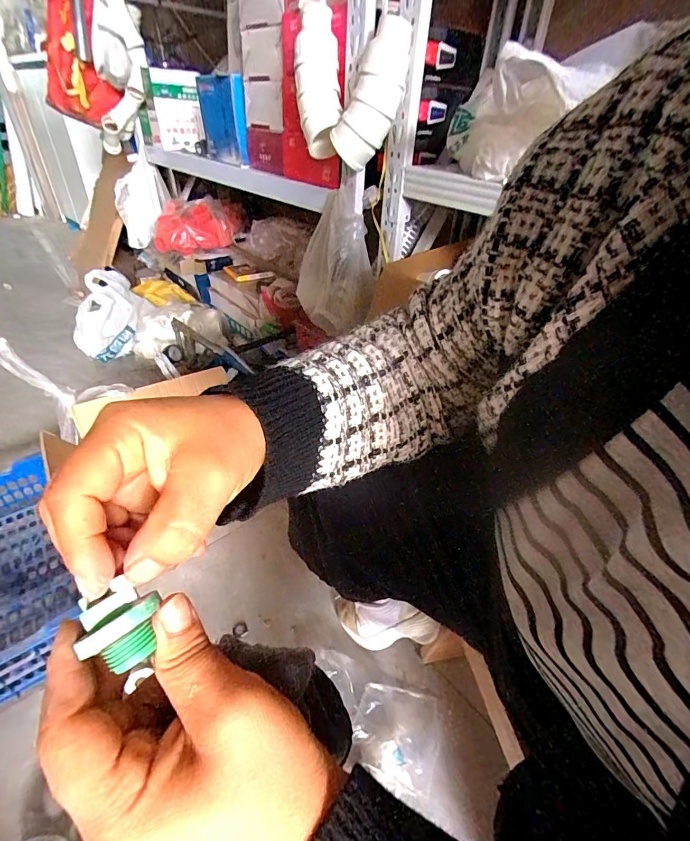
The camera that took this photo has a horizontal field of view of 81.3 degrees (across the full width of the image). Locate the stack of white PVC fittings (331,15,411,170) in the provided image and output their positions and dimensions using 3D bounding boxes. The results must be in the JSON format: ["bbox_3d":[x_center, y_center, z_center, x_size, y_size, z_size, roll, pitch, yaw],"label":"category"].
[{"bbox_3d":[0.050,-0.566,0.704,0.089,0.216,0.073,13,34,-26],"label":"stack of white PVC fittings"}]

